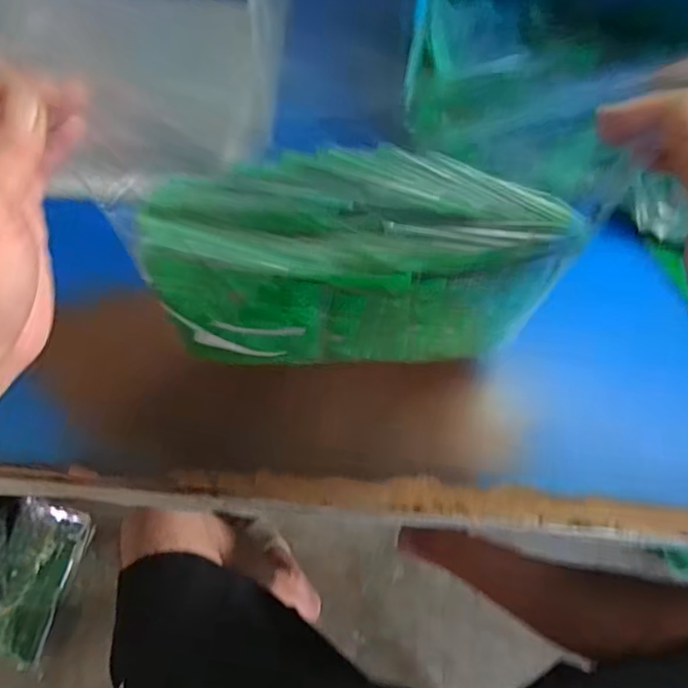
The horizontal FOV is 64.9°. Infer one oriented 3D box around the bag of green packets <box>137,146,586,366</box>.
[{"bbox_3d":[0.009,-0.051,0.347,0.240,0.134,0.079,1,62,1],"label":"bag of green packets"}]

